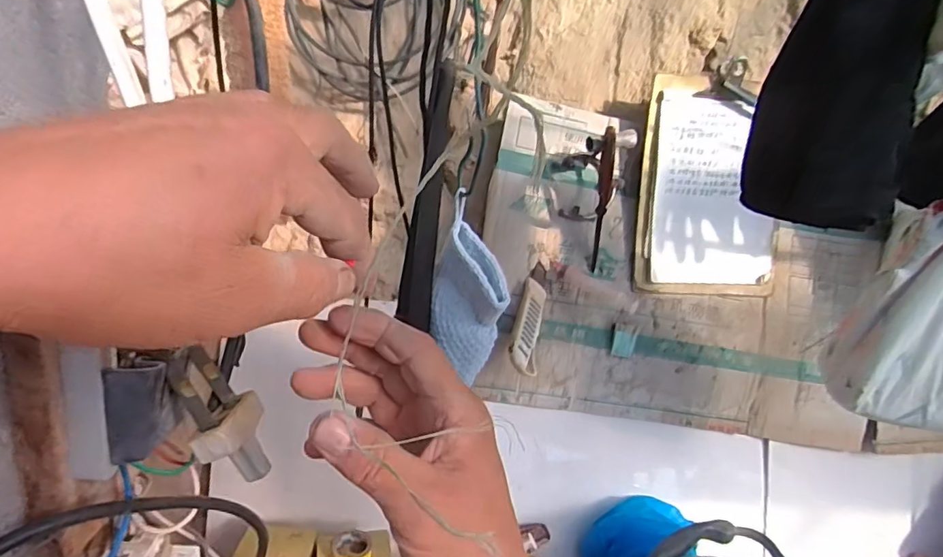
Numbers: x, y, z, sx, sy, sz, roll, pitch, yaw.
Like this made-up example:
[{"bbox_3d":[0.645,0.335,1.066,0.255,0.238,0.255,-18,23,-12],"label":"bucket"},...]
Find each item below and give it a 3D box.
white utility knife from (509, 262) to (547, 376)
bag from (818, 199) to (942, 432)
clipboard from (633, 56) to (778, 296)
[{"bbox_3d":[0.081,0.050,0.726,0.037,0.027,0.157,11,64,6],"label":"white utility knife"},{"bbox_3d":[0.474,0.047,0.529,0.170,0.210,0.068,8,23,-1],"label":"bag"},{"bbox_3d":[0.358,-0.140,0.776,0.222,0.325,0.023,1,6,-11],"label":"clipboard"}]

